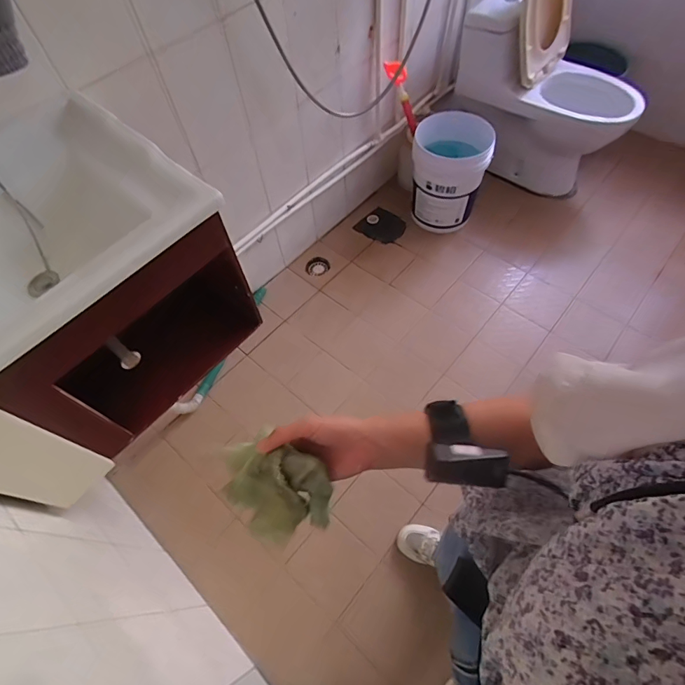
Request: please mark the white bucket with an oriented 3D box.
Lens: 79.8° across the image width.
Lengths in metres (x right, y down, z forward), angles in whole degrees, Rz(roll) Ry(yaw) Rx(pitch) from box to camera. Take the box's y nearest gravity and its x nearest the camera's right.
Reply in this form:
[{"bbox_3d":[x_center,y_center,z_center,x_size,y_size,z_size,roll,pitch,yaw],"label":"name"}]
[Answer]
[{"bbox_3d":[0.435,-0.711,1.725,0.299,0.435,0.299,-1,59,2],"label":"white bucket"}]

